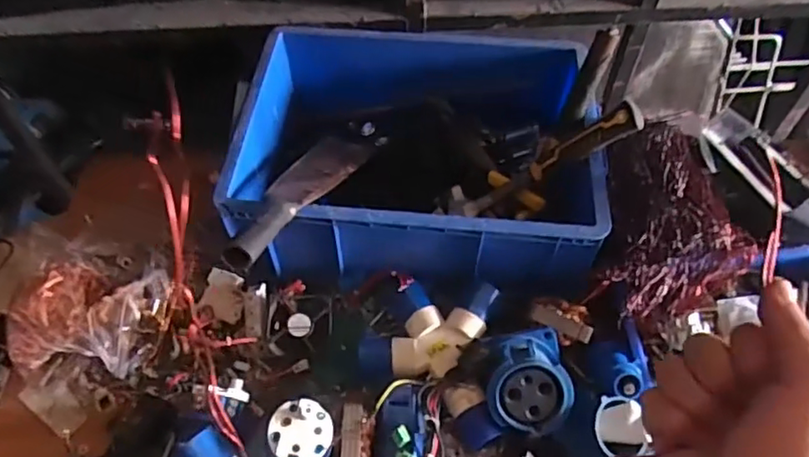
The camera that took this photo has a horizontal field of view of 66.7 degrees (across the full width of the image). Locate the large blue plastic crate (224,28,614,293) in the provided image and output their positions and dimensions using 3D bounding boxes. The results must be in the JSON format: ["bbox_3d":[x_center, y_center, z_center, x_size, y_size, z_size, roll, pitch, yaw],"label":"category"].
[{"bbox_3d":[0.020,-0.111,0.898,0.464,0.165,0.394,4,55,2],"label":"large blue plastic crate"}]

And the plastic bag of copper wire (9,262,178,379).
[{"bbox_3d":[-0.409,0.108,0.807,0.188,0.070,0.150,5,55,3],"label":"plastic bag of copper wire"}]

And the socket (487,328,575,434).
[{"bbox_3d":[0.146,0.170,0.721,0.098,0.062,0.126,1,54,0],"label":"socket"}]

